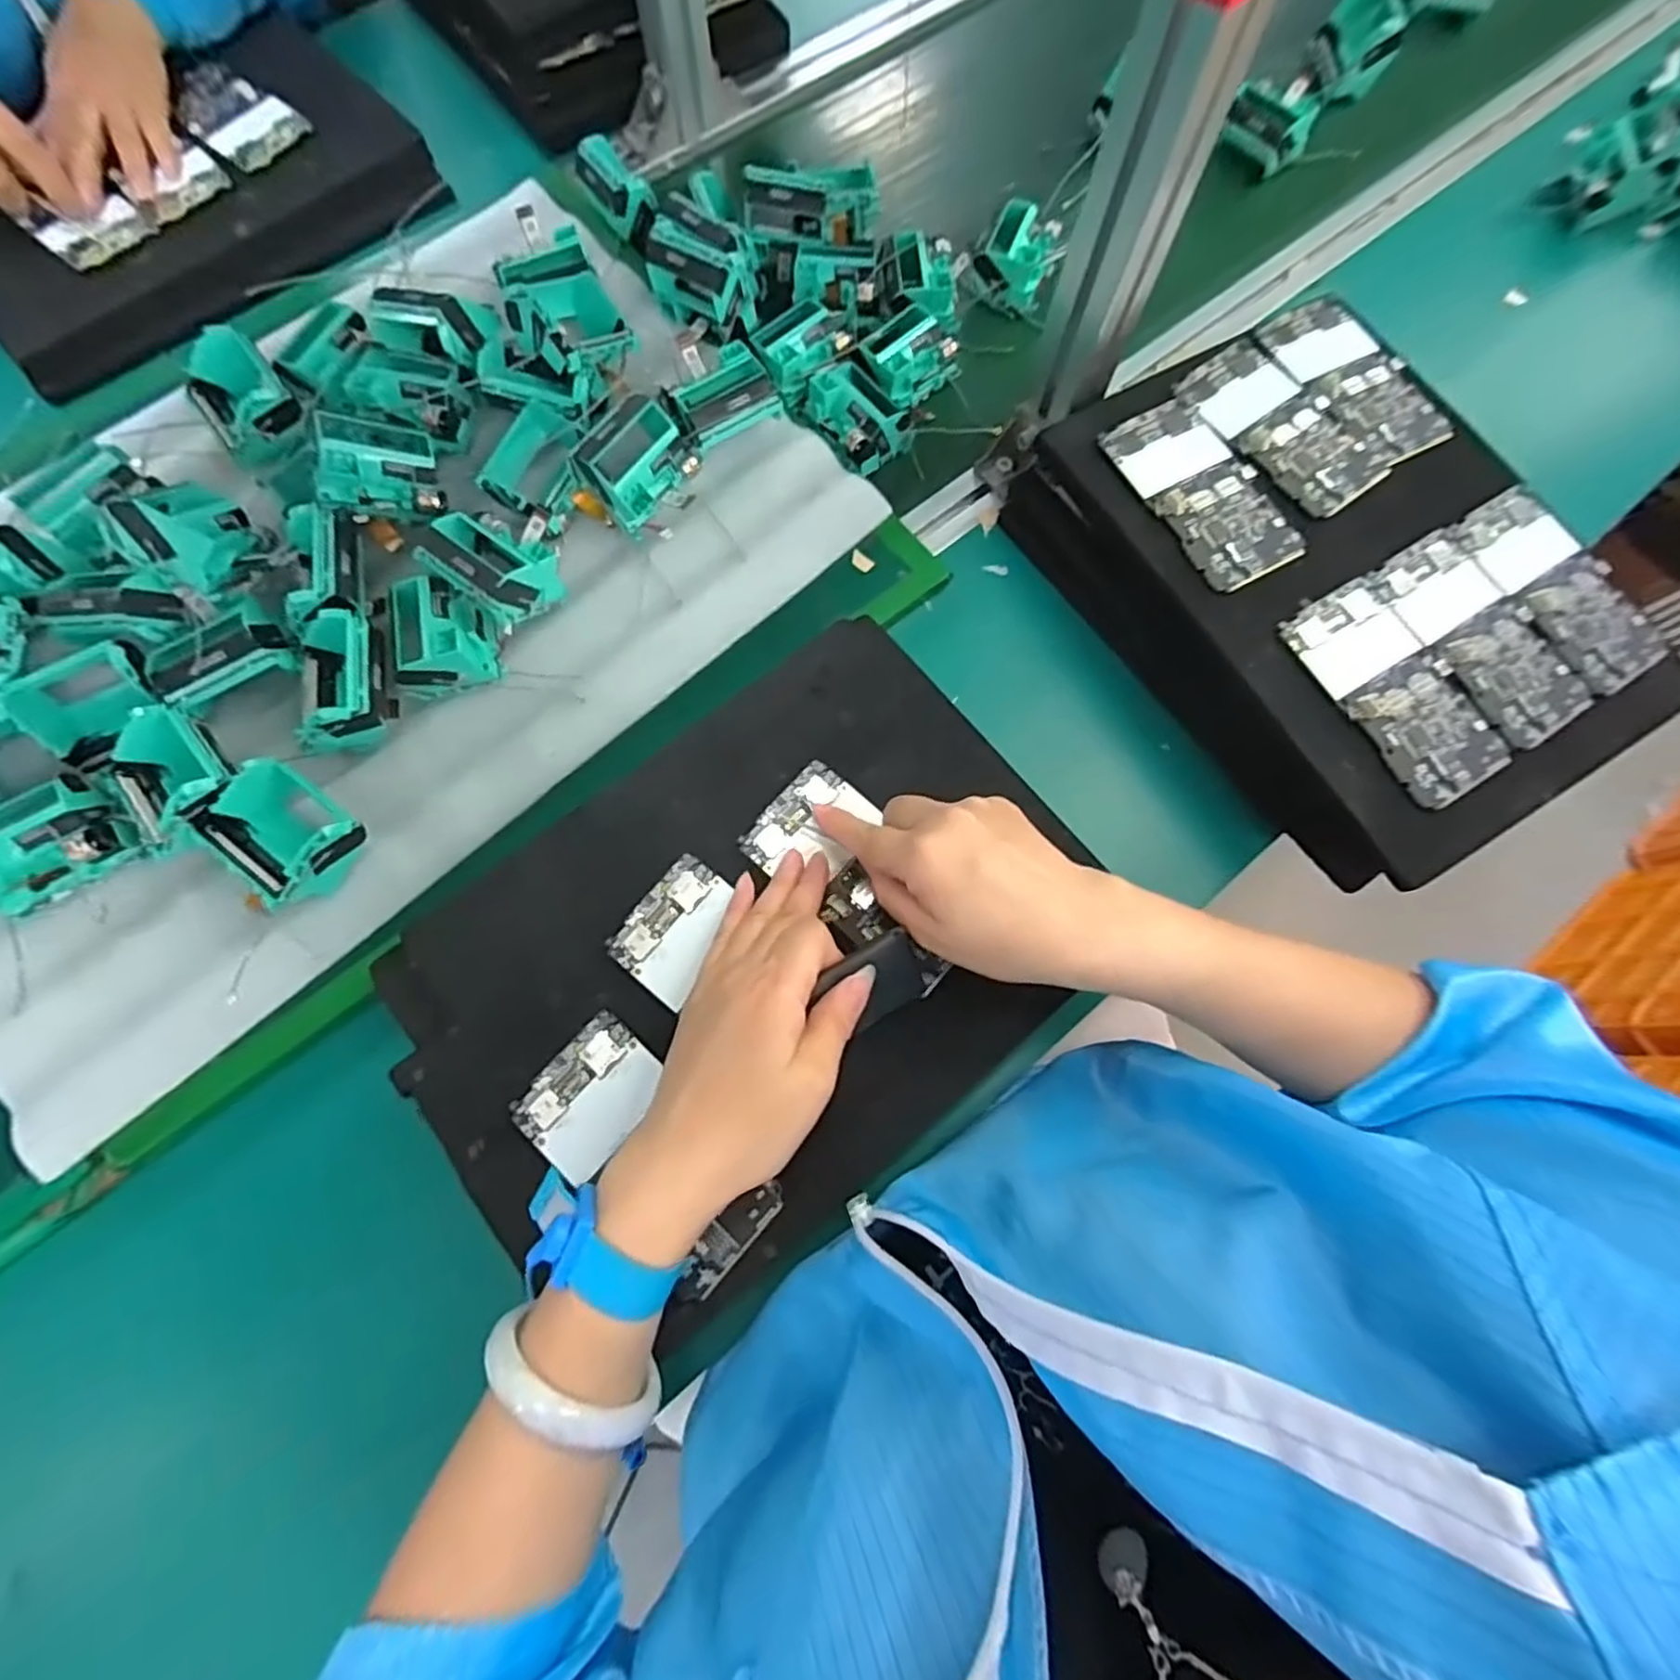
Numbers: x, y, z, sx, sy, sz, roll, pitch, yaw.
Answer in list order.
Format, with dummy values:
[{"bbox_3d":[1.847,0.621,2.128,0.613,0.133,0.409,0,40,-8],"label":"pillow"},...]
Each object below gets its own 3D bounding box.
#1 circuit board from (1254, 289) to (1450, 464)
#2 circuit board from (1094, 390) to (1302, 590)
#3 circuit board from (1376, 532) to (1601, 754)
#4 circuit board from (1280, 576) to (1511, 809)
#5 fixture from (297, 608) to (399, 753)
[{"bbox_3d":[0.345,-0.309,0.475,0.068,0.008,0.133,-31,77,-5],"label":"circuit board"},{"bbox_3d":[0.229,-0.218,0.446,0.070,0.011,0.131,-28,77,-9],"label":"circuit board"},{"bbox_3d":[0.389,-0.124,0.429,0.074,0.009,0.136,-29,77,-9],"label":"circuit board"},{"bbox_3d":[0.325,-0.089,0.414,0.071,0.006,0.134,-31,78,-9],"label":"circuit board"},{"bbox_3d":[-0.298,-0.092,0.426,0.055,0.045,0.073,-13,75,-4],"label":"fixture"}]

